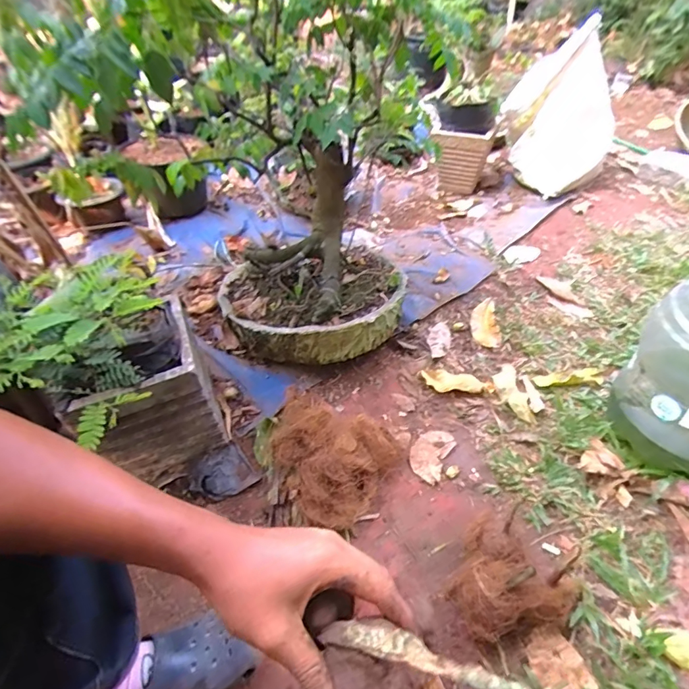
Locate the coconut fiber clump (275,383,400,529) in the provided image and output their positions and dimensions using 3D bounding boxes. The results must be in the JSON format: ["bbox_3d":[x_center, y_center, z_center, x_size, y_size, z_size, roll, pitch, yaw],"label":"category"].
[{"bbox_3d":[-0.034,0.182,0.780,0.238,0.091,0.182,29,53,25],"label":"coconut fiber clump"}]

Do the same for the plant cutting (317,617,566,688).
[{"bbox_3d":[0.045,0.187,0.261,0.152,0.013,0.020,-9,38,36],"label":"plant cutting"}]

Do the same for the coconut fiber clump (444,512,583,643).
[{"bbox_3d":[0.249,0.357,0.641,0.159,0.113,0.169,0,47,1],"label":"coconut fiber clump"}]

